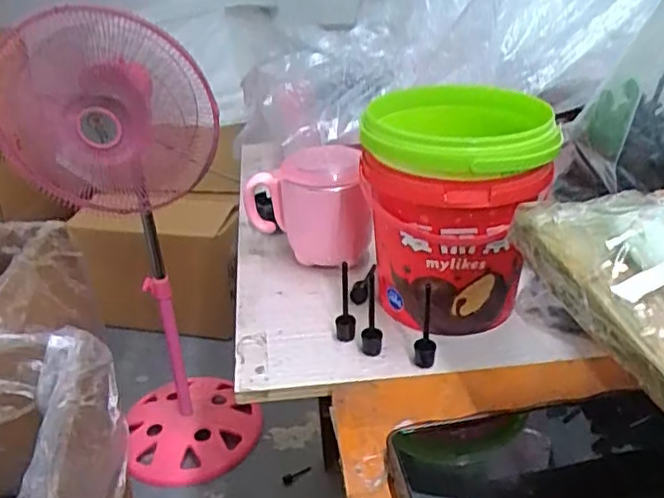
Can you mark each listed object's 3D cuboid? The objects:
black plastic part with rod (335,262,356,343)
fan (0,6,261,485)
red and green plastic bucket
[{"bbox_3d":[0.009,0.035,0.461,0.014,0.063,0.018,-6,29,-6],"label":"black plastic part with rod"},{"bbox_3d":[-0.363,0.019,1.187,0.324,0.859,0.348,-14,31,-20],"label":"fan"},{"bbox_3d":[0.089,-0.028,0.478,0.123,0.152,0.126,1,29,7],"label":"red and green plastic bucket"}]

